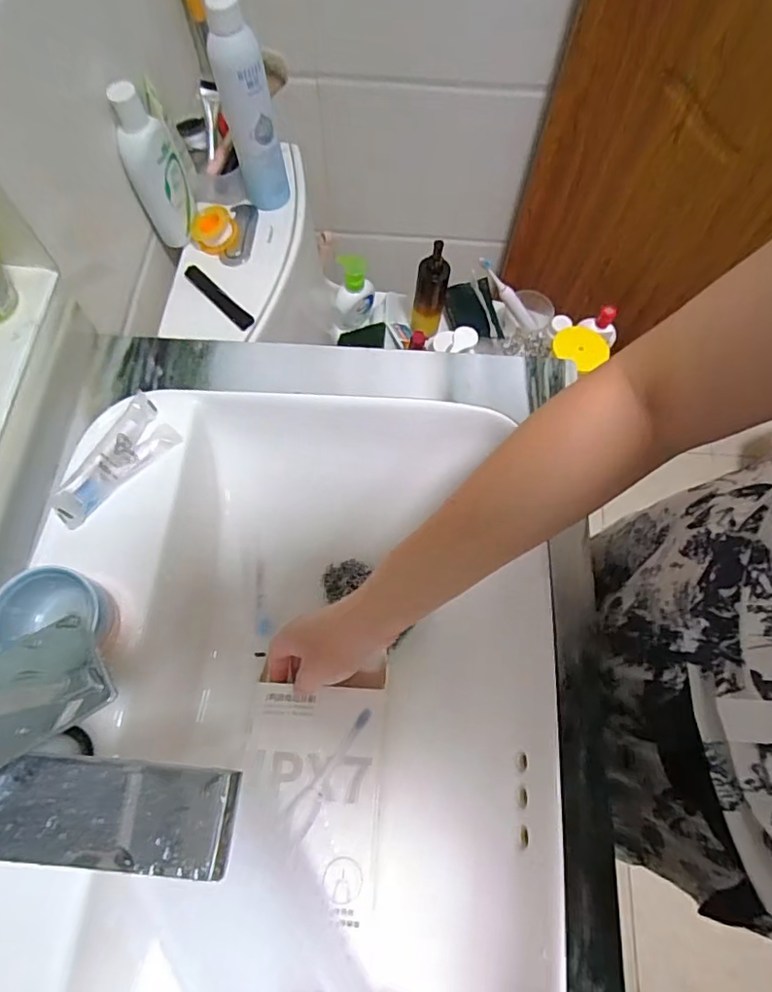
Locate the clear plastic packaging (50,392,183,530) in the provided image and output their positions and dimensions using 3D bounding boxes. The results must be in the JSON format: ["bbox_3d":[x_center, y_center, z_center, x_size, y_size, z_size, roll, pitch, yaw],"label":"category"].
[{"bbox_3d":[-0.209,-0.027,0.428,0.040,0.028,0.114,24,66,11],"label":"clear plastic packaging"}]

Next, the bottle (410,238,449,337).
[{"bbox_3d":[0.079,-0.359,0.975,0.056,0.164,0.054,13,64,5],"label":"bottle"}]

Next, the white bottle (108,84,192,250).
[{"bbox_3d":[-0.284,-0.403,0.679,0.067,0.180,0.041,-24,67,-13],"label":"white bottle"}]

